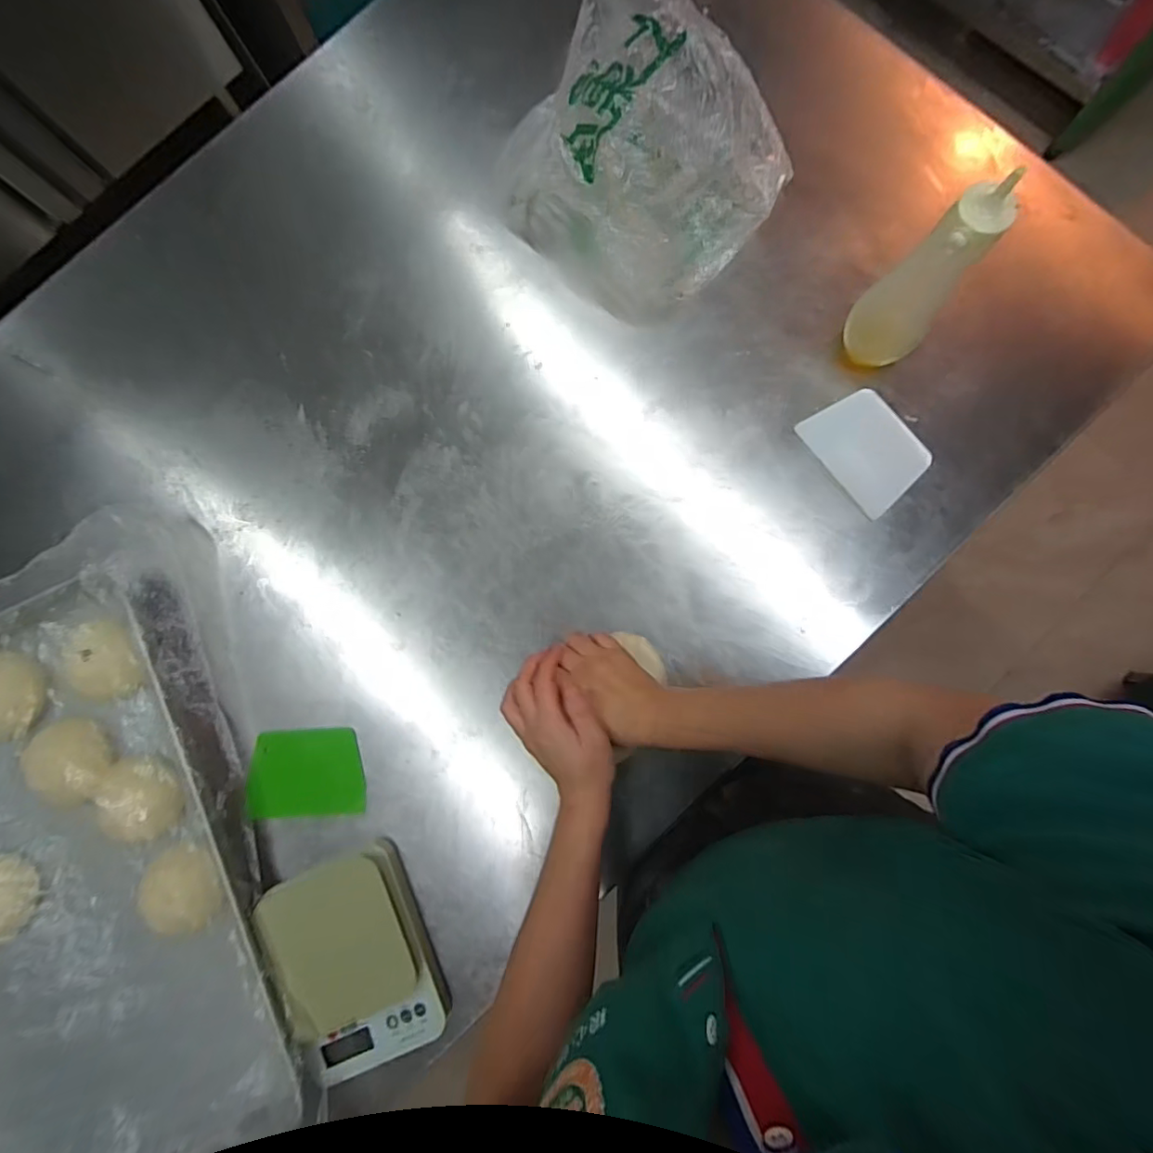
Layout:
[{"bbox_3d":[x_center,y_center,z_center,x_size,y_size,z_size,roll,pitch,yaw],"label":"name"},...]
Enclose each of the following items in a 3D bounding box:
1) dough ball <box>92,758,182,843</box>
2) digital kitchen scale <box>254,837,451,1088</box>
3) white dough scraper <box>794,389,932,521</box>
[{"bbox_3d":[-0.453,0.231,0.568,0.100,0.033,0.085,-16,83,0],"label":"dough ball"},{"bbox_3d":[-0.224,0.388,0.542,0.149,0.033,0.187,-25,83,-1],"label":"digital kitchen scale"},{"bbox_3d":[0.321,-0.142,0.596,0.088,0.008,0.127,-38,82,13],"label":"white dough scraper"}]

